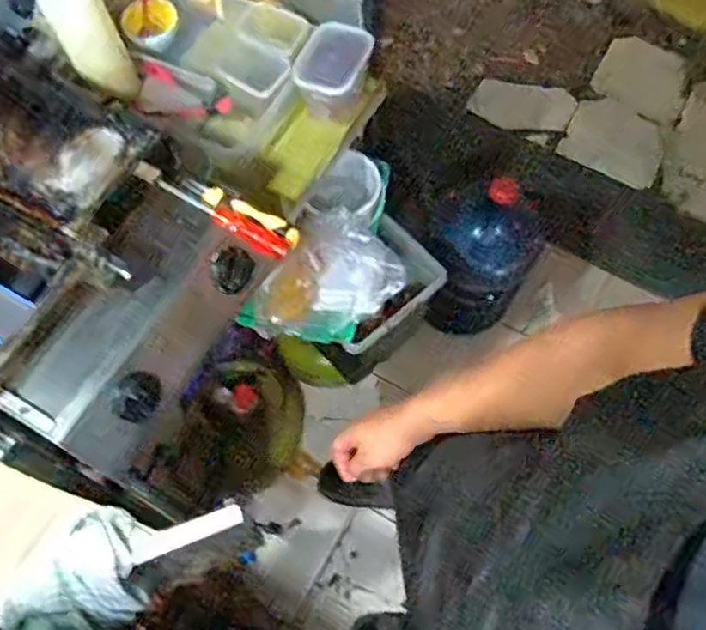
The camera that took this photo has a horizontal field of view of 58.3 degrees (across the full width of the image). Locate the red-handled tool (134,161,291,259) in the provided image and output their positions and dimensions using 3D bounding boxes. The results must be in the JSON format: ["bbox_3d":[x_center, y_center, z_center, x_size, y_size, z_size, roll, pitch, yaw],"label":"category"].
[{"bbox_3d":[-0.154,-0.118,0.701,0.191,0.024,0.033,31,69,11],"label":"red-handled tool"}]

